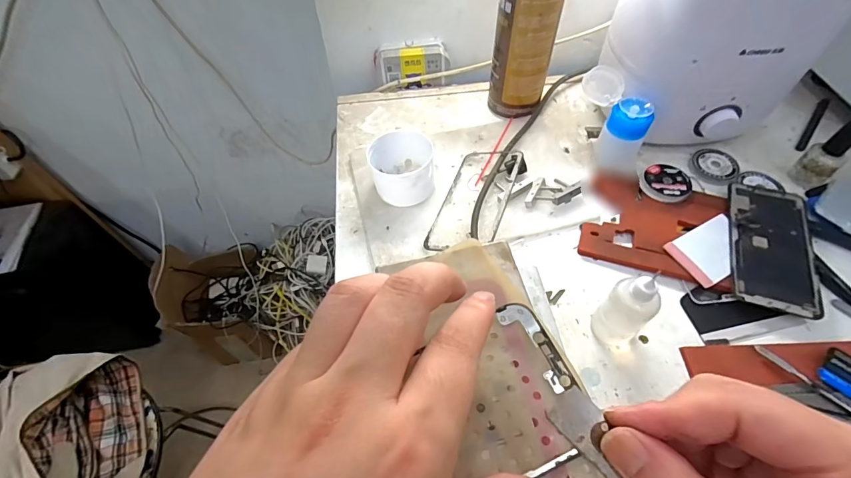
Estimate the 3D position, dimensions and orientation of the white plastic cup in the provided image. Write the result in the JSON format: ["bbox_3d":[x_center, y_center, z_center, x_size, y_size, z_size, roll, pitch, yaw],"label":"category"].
[{"bbox_3d":[-0.024,-0.073,0.429,0.067,0.046,0.065,-1,56,2],"label":"white plastic cup"}]

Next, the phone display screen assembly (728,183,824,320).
[{"bbox_3d":[0.324,0.006,0.383,0.069,0.014,0.143,15,58,13],"label":"phone display screen assembly"}]

